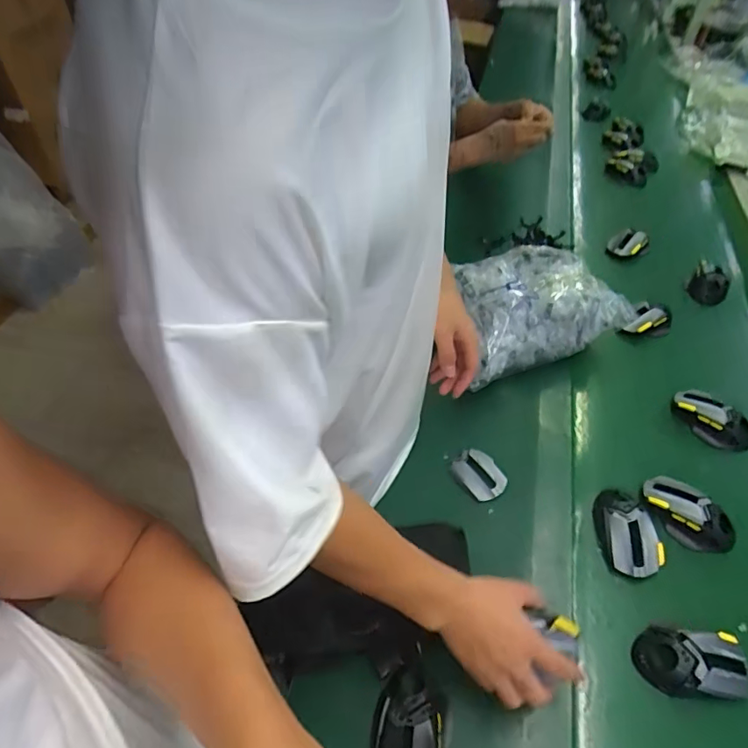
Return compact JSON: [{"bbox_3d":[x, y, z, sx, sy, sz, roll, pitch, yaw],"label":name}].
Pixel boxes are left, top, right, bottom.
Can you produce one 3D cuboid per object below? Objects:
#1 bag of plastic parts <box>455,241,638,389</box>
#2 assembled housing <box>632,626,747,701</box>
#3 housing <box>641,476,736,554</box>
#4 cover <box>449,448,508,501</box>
[{"bbox_3d":[0.259,-0.116,0.858,0.307,0.131,0.202,-19,51,-17],"label":"bag of plastic parts"},{"bbox_3d":[0.351,0.317,0.553,0.113,0.041,0.066,6,49,6],"label":"assembled housing"},{"bbox_3d":[0.415,0.187,0.667,0.062,0.040,0.119,-34,56,-25],"label":"housing"},{"bbox_3d":[0.148,0.143,0.717,0.058,0.014,0.077,-28,54,-19],"label":"cover"}]

